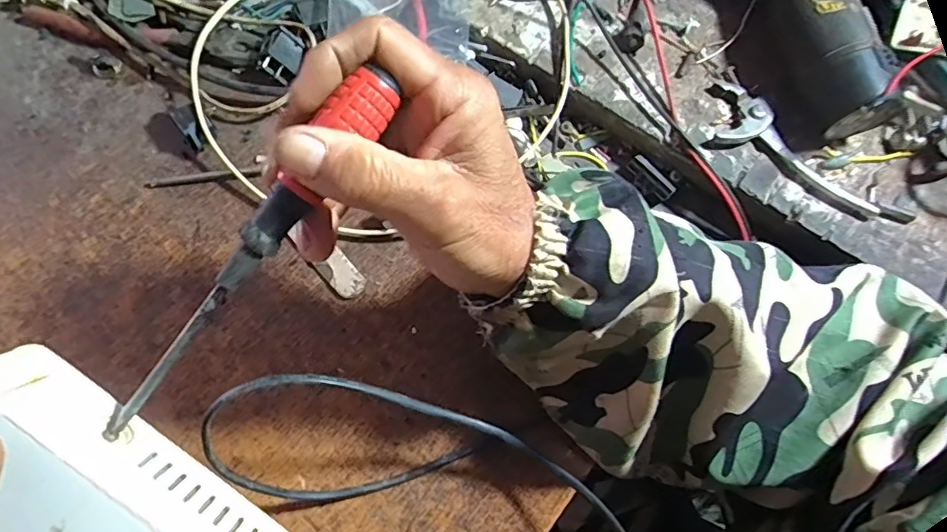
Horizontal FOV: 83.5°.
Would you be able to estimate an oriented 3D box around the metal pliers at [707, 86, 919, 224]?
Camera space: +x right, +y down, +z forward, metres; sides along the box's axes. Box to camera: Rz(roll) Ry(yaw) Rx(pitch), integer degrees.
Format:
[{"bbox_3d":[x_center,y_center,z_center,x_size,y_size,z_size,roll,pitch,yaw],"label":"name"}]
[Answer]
[{"bbox_3d":[0.234,-0.074,0.362,0.138,0.012,0.054,28,73,9],"label":"metal pliers"}]

